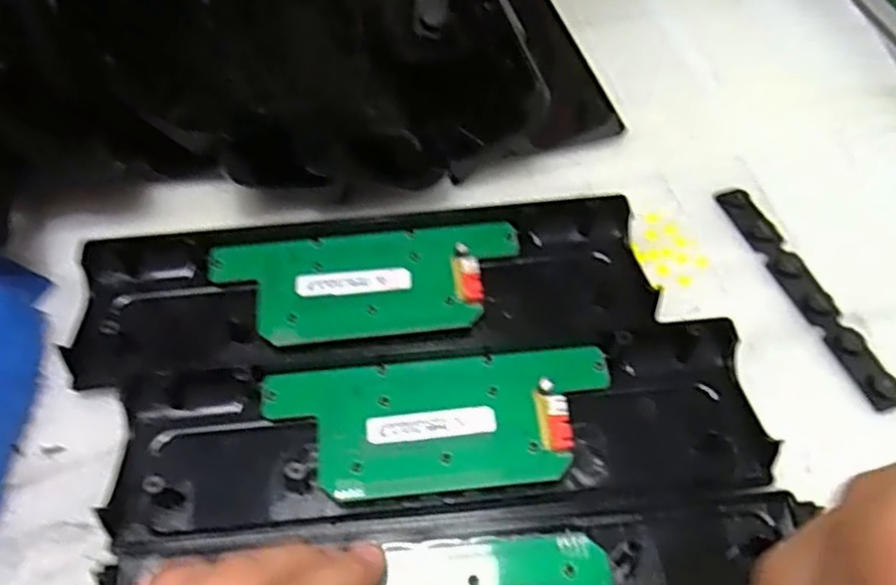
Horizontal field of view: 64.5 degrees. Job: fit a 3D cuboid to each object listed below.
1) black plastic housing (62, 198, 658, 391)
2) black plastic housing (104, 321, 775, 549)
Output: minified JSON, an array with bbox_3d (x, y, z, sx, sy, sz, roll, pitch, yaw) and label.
[{"bbox_3d":[-0.034,-0.006,0.314,0.242,0.014,0.072,-7,57,-6],"label":"black plastic housing"},{"bbox_3d":[-0.001,0.052,0.277,0.242,0.015,0.067,-6,57,-6],"label":"black plastic housing"}]

